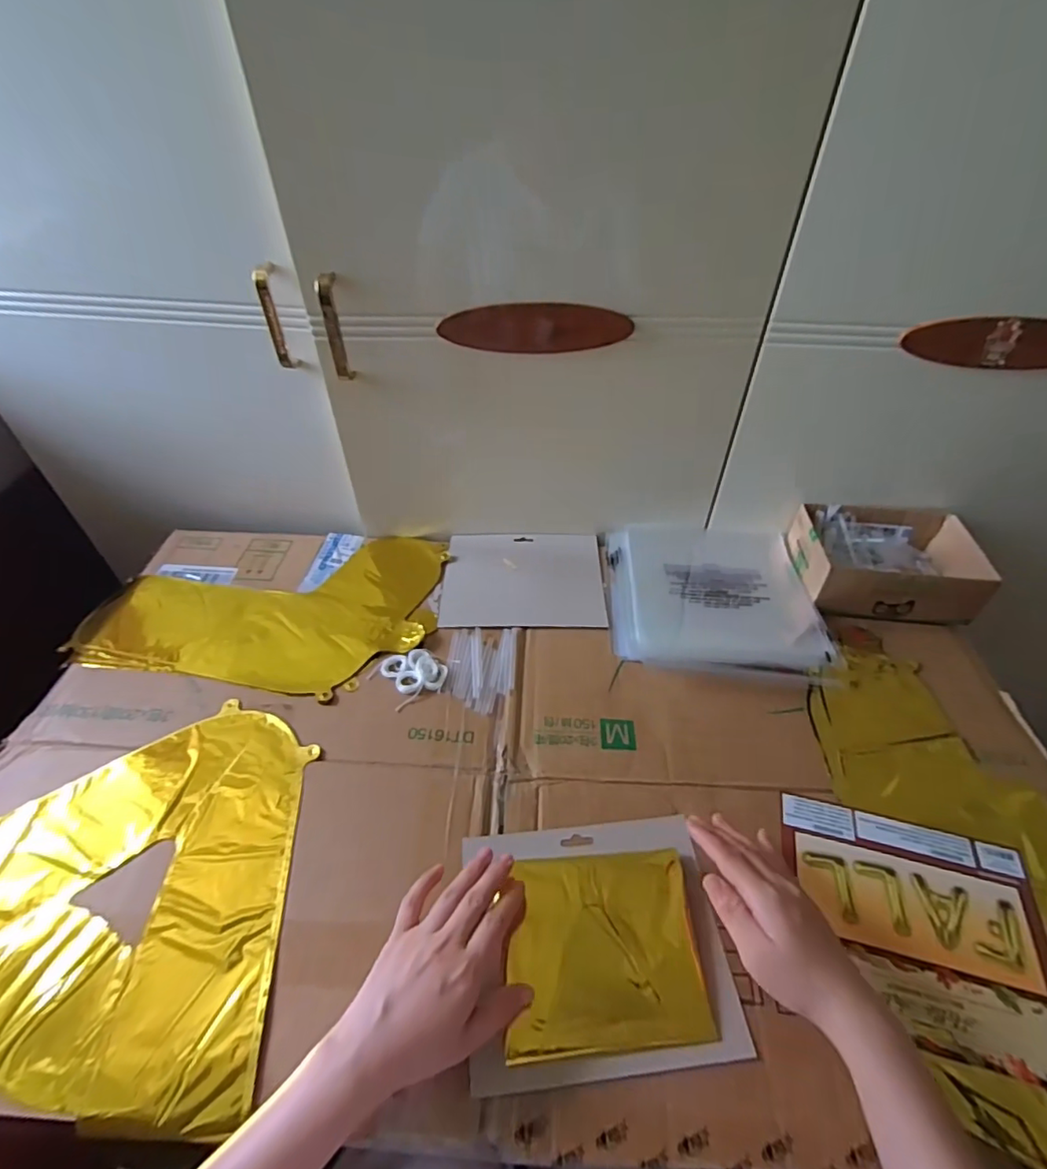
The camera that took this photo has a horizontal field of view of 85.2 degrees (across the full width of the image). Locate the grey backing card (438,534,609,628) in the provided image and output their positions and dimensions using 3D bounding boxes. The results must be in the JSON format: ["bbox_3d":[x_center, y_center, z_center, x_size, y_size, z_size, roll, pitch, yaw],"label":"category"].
[{"bbox_3d":[0.000,-0.011,0.698,0.191,0.005,0.161,-1,45,-1],"label":"grey backing card"}]

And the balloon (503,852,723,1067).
[{"bbox_3d":[0.061,0.273,0.430,0.141,0.018,0.123,-4,45,-4],"label":"balloon"}]

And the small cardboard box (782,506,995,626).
[{"bbox_3d":[0.425,-0.028,0.676,0.185,0.065,0.138,4,45,4],"label":"small cardboard box"}]

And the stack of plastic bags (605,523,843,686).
[{"bbox_3d":[0.220,0.014,0.672,0.233,0.020,0.226,2,45,2],"label":"stack of plastic bags"}]

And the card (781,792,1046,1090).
[{"bbox_3d":[0.305,0.260,0.438,0.185,0.006,0.163,10,46,9],"label":"card"}]

